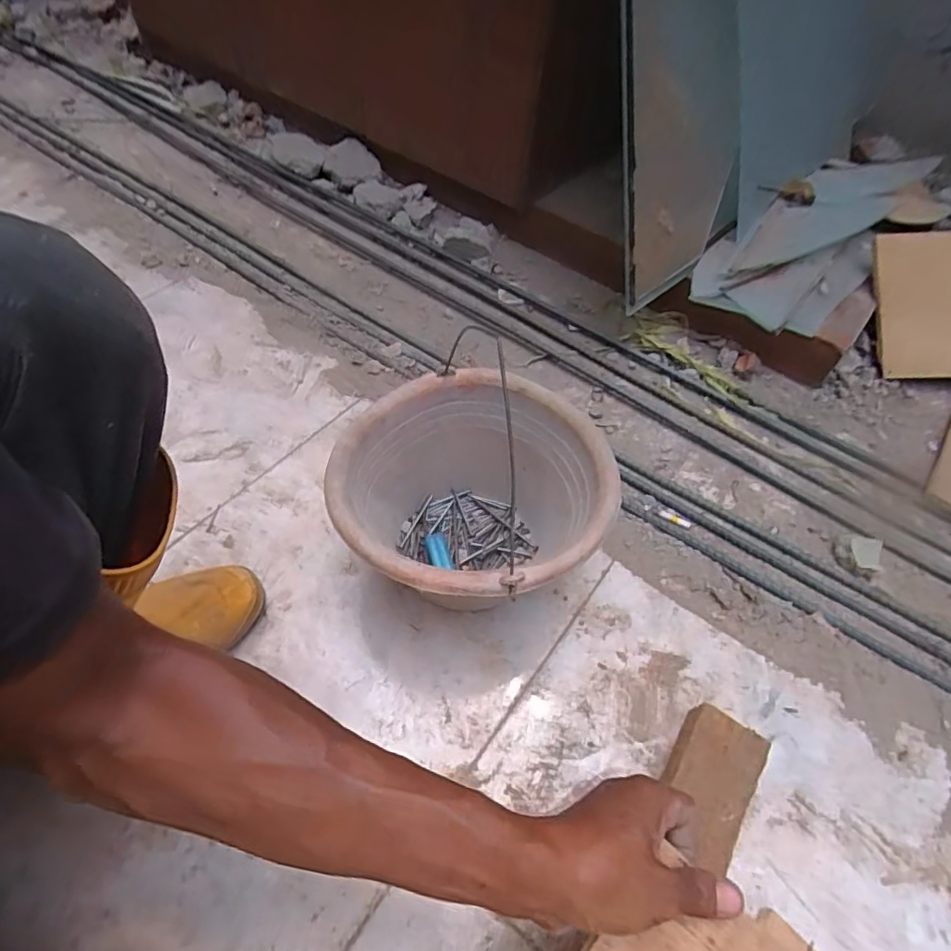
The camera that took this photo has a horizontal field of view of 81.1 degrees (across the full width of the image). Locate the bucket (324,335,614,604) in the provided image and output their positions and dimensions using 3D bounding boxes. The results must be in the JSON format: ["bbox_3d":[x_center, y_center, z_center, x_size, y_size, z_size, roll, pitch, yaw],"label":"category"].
[{"bbox_3d":[-0.005,0.044,0.566,0.241,0.171,0.238,2,54,-3],"label":"bucket"}]

